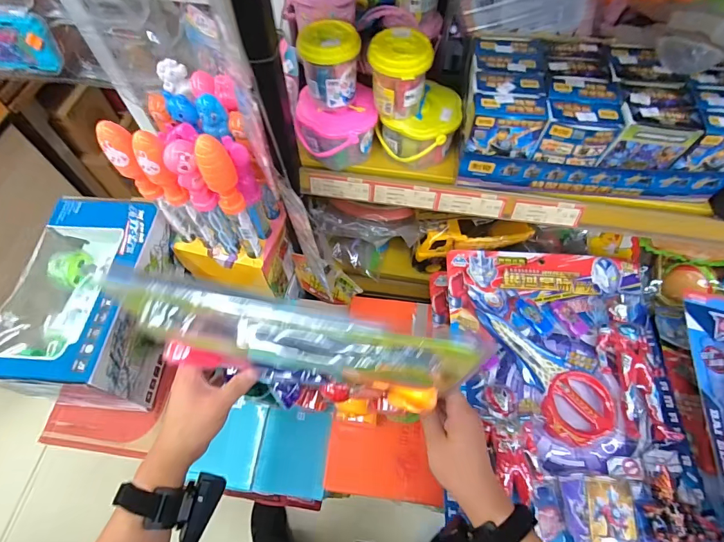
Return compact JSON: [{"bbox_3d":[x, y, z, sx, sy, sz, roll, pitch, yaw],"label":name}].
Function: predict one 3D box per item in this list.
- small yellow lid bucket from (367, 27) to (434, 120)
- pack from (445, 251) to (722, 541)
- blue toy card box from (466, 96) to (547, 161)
[{"bbox_3d":[0.042,-0.230,0.468,0.067,0.081,0.067,1,61,-2],"label":"small yellow lid bucket"},{"bbox_3d":[0.317,0.175,0.607,0.359,0.045,0.476,8,61,2],"label":"pack"},{"bbox_3d":[0.168,-0.172,0.468,0.078,0.060,0.036,6,61,1],"label":"blue toy card box"}]

